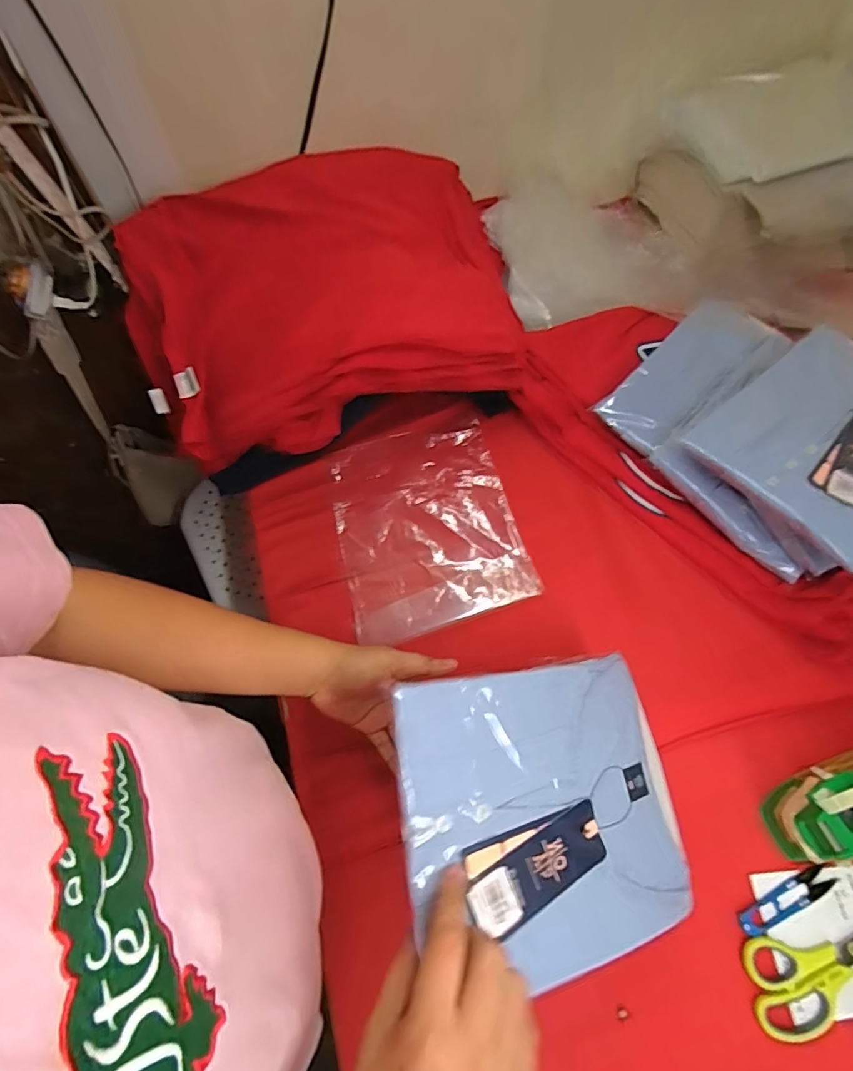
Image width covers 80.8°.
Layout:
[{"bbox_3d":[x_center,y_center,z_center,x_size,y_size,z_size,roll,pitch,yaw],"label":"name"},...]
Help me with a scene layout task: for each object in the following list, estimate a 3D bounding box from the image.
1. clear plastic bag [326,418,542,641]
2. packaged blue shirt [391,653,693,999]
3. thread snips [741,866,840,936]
[{"bbox_3d":[-0.001,-0.018,0.667,0.227,0.013,0.280,-13,65,-7],"label":"clear plastic bag"},{"bbox_3d":[0.101,0.209,0.387,0.252,0.015,0.204,1,70,-28],"label":"packaged blue shirt"},{"bbox_3d":[0.341,0.346,0.475,0.103,0.004,0.024,-22,66,-11],"label":"thread snips"}]

